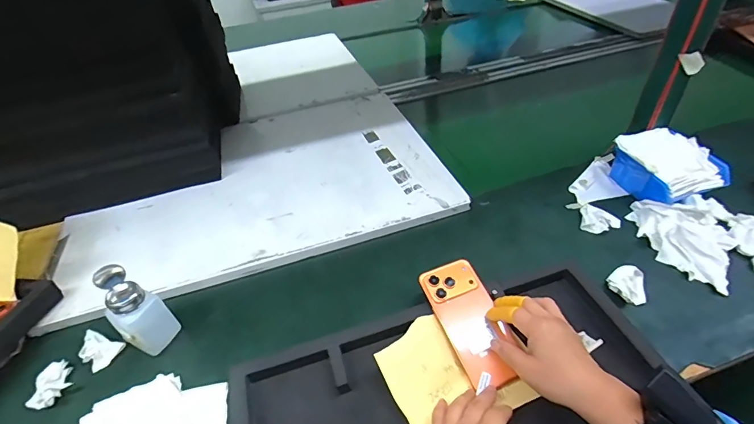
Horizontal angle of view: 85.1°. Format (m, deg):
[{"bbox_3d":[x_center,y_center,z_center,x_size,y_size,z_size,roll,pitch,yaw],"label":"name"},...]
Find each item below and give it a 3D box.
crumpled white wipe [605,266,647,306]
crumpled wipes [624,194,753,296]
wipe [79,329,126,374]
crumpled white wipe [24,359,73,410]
[{"bbox_3d":[0.344,0.096,0.555,0.049,0.017,0.048,-33,48,-26],"label":"crumpled white wipe"},{"bbox_3d":[0.484,0.044,0.601,0.175,0.040,0.155,5,43,13],"label":"crumpled wipes"},{"bbox_3d":[-0.371,0.182,0.545,0.051,0.020,0.042,14,46,22],"label":"wipe"},{"bbox_3d":[-0.409,0.214,0.518,0.045,0.015,0.060,-8,42,-1],"label":"crumpled white wipe"}]

